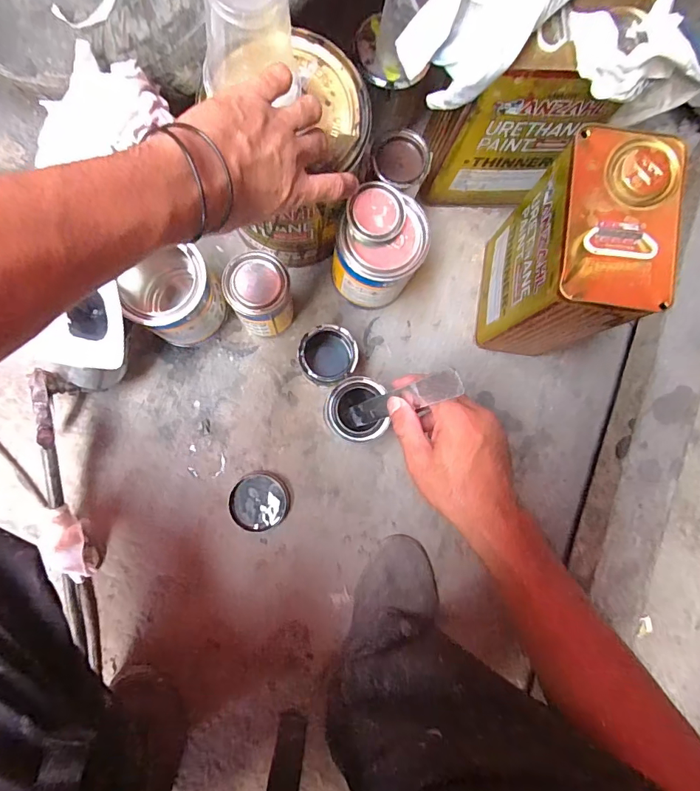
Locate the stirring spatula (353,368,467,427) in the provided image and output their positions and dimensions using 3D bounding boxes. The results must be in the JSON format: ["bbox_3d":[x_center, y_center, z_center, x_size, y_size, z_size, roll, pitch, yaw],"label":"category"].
[{"bbox_3d":[0.047,0.006,0.444,0.010,0.211,0.026,-22,89,-24],"label":"stirring spatula"}]

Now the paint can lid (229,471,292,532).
[{"bbox_3d":[-0.120,0.142,0.595,0.076,0.009,0.076,0,87,-5],"label":"paint can lid"}]

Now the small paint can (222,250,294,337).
[{"bbox_3d":[-0.110,-0.114,0.543,0.074,0.141,0.073,4,87,-5],"label":"small paint can"}]

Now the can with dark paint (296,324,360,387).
[{"bbox_3d":[-0.030,-0.050,0.581,0.072,0.069,0.069,0,87,-5],"label":"can with dark paint"}]

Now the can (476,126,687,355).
[{"bbox_3d":[0.230,-0.150,0.517,0.105,0.251,0.166,8,86,-7],"label":"can"}]

